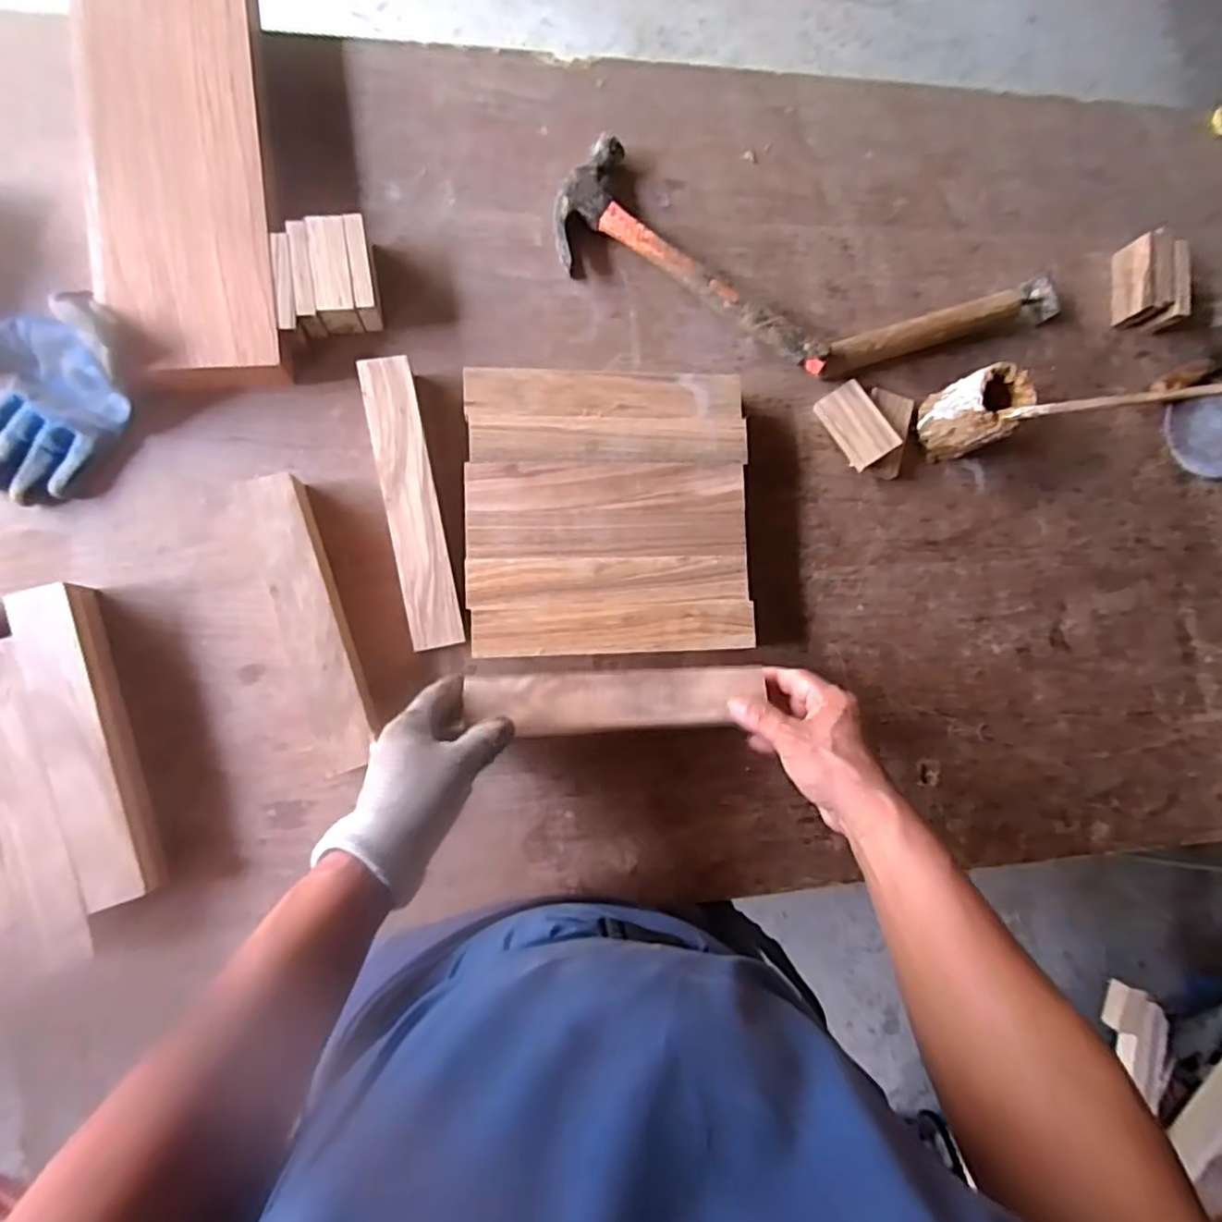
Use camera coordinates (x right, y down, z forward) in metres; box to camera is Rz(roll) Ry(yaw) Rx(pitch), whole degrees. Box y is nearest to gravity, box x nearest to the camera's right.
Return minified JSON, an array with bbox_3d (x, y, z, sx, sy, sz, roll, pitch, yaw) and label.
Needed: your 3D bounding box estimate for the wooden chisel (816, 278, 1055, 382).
[{"bbox_3d":[0.332,-0.286,0.669,0.278,0.039,0.041,-18,90,-8],"label":"wooden chisel"}]

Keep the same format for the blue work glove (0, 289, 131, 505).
[{"bbox_3d":[-0.478,-0.184,0.542,0.130,0.055,0.174,35,83,-5],"label":"blue work glove"}]

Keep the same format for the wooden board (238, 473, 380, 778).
[{"bbox_3d":[-0.255,0.012,0.573,0.049,0.053,0.255,-18,90,-10],"label":"wooden board"}]

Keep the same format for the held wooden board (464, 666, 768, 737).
[{"bbox_3d":[0.006,0.074,0.545,0.242,0.022,0.050,-2,86,-7],"label":"held wooden board"}]

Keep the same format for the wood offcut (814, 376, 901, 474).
[{"bbox_3d":[0.241,-0.183,0.649,0.049,0.014,0.082,-31,76,11],"label":"wood offcut"}]

